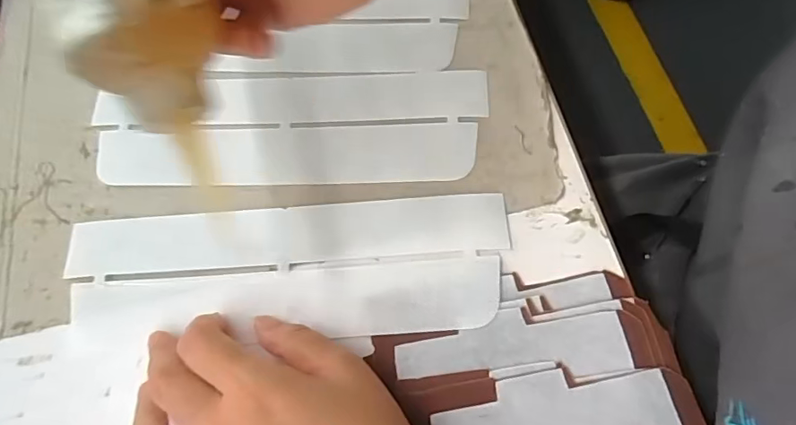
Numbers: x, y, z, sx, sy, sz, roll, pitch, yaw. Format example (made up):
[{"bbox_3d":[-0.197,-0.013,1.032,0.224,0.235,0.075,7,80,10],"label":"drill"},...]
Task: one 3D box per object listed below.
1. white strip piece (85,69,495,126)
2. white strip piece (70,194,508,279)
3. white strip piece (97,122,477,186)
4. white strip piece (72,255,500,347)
[{"bbox_3d":[-0.064,-0.067,0.296,0.227,0.007,0.031,0,69,2],"label":"white strip piece"},{"bbox_3d":[-0.058,0.011,0.263,0.225,0.004,0.031,-4,69,1],"label":"white strip piece"},{"bbox_3d":[-0.064,-0.033,0.284,0.208,0.005,0.037,0,69,2],"label":"white strip piece"},{"bbox_3d":[-0.057,0.044,0.252,0.210,0.005,0.035,-3,71,3],"label":"white strip piece"}]

